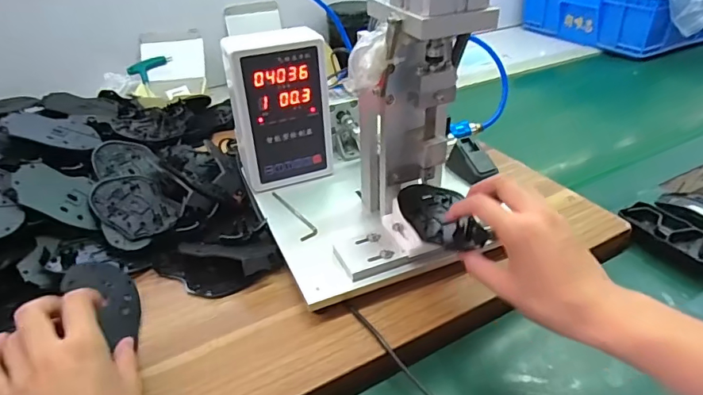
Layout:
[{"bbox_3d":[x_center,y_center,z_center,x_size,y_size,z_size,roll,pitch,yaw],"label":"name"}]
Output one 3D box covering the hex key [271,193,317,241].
[{"bbox_3d":[-0.068,0.017,0.560,0.022,0.004,0.109,-17,38,-21],"label":"hex key"}]

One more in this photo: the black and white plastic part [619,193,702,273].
[{"bbox_3d":[0.399,0.037,0.568,0.118,0.035,0.111,-16,37,-19],"label":"black and white plastic part"}]

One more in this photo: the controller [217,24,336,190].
[{"bbox_3d":[-0.086,-0.106,0.581,0.110,0.175,0.064,-15,37,-18],"label":"controller"}]

